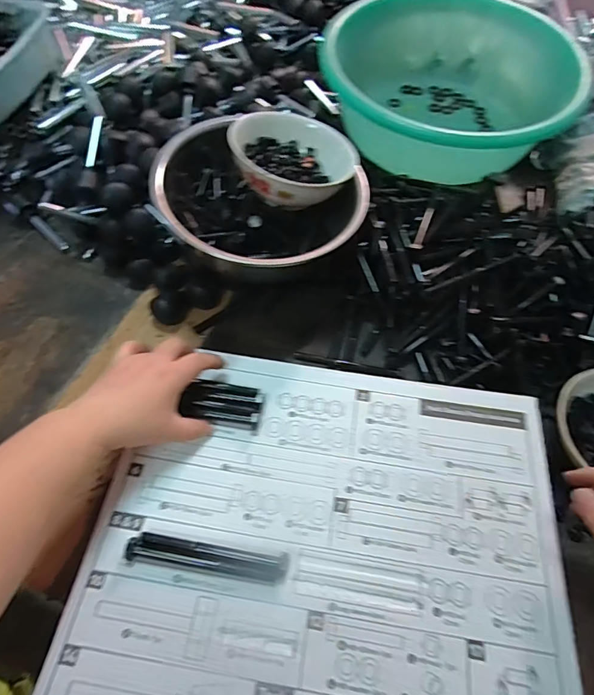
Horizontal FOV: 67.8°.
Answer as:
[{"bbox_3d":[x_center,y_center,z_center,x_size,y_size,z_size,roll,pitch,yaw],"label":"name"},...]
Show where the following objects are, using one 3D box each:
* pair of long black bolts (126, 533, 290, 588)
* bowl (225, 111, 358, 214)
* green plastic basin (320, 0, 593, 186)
[{"bbox_3d":[-0.070,0.166,0.349,0.124,0.014,0.023,6,58,3],"label":"pair of long black bolts"},{"bbox_3d":[-0.009,-0.197,0.467,0.113,0.057,0.119,39,65,21],"label":"bowl"},{"bbox_3d":[0.224,-0.408,0.672,0.330,0.127,0.330,12,58,7],"label":"green plastic basin"}]

